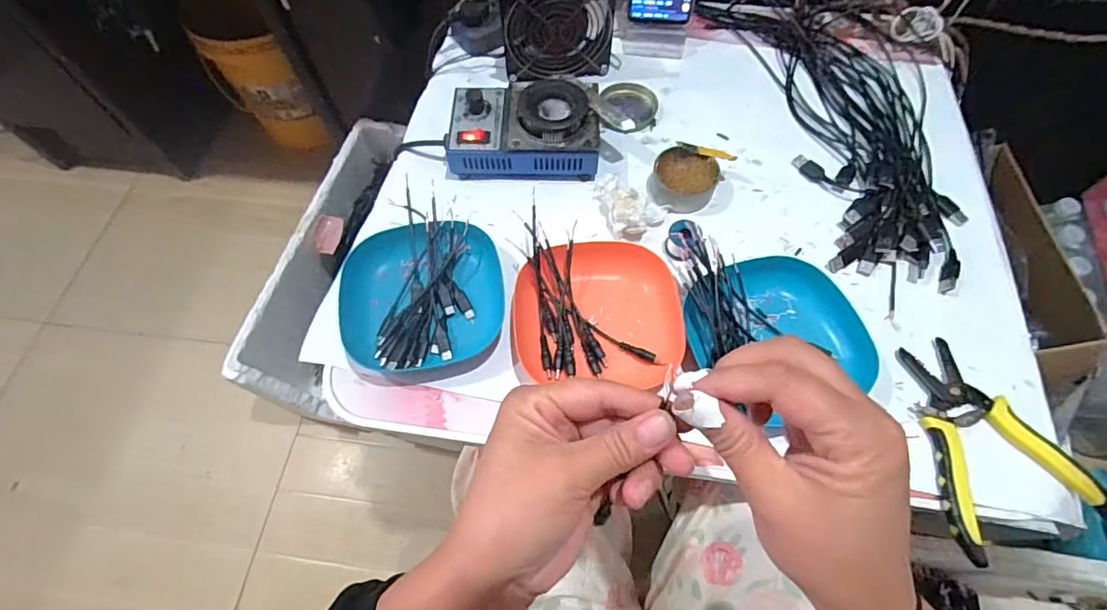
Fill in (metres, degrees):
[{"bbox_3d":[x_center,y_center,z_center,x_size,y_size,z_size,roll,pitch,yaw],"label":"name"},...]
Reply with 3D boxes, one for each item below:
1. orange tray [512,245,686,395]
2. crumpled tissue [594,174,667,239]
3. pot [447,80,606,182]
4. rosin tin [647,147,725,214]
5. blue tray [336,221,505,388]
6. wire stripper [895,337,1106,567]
[{"bbox_3d":[0.038,0.005,0.452,0.137,0.034,0.128,2,64,2],"label":"orange tray"},{"bbox_3d":[0.069,-0.093,0.501,0.073,0.027,0.052,22,67,11],"label":"crumpled tissue"},{"bbox_3d":[-0.030,-0.181,0.529,0.153,0.060,0.096,-1,64,1],"label":"pot"},{"bbox_3d":[0.129,-0.123,0.514,0.064,0.027,0.061,0,64,1],"label":"rosin tin"},{"bbox_3d":[-0.114,-0.006,0.455,0.134,0.030,0.139,-3,64,0],"label":"blue tray"},{"bbox_3d":[0.327,0.105,0.401,0.120,0.023,0.157,-19,66,-8],"label":"wire stripper"}]

